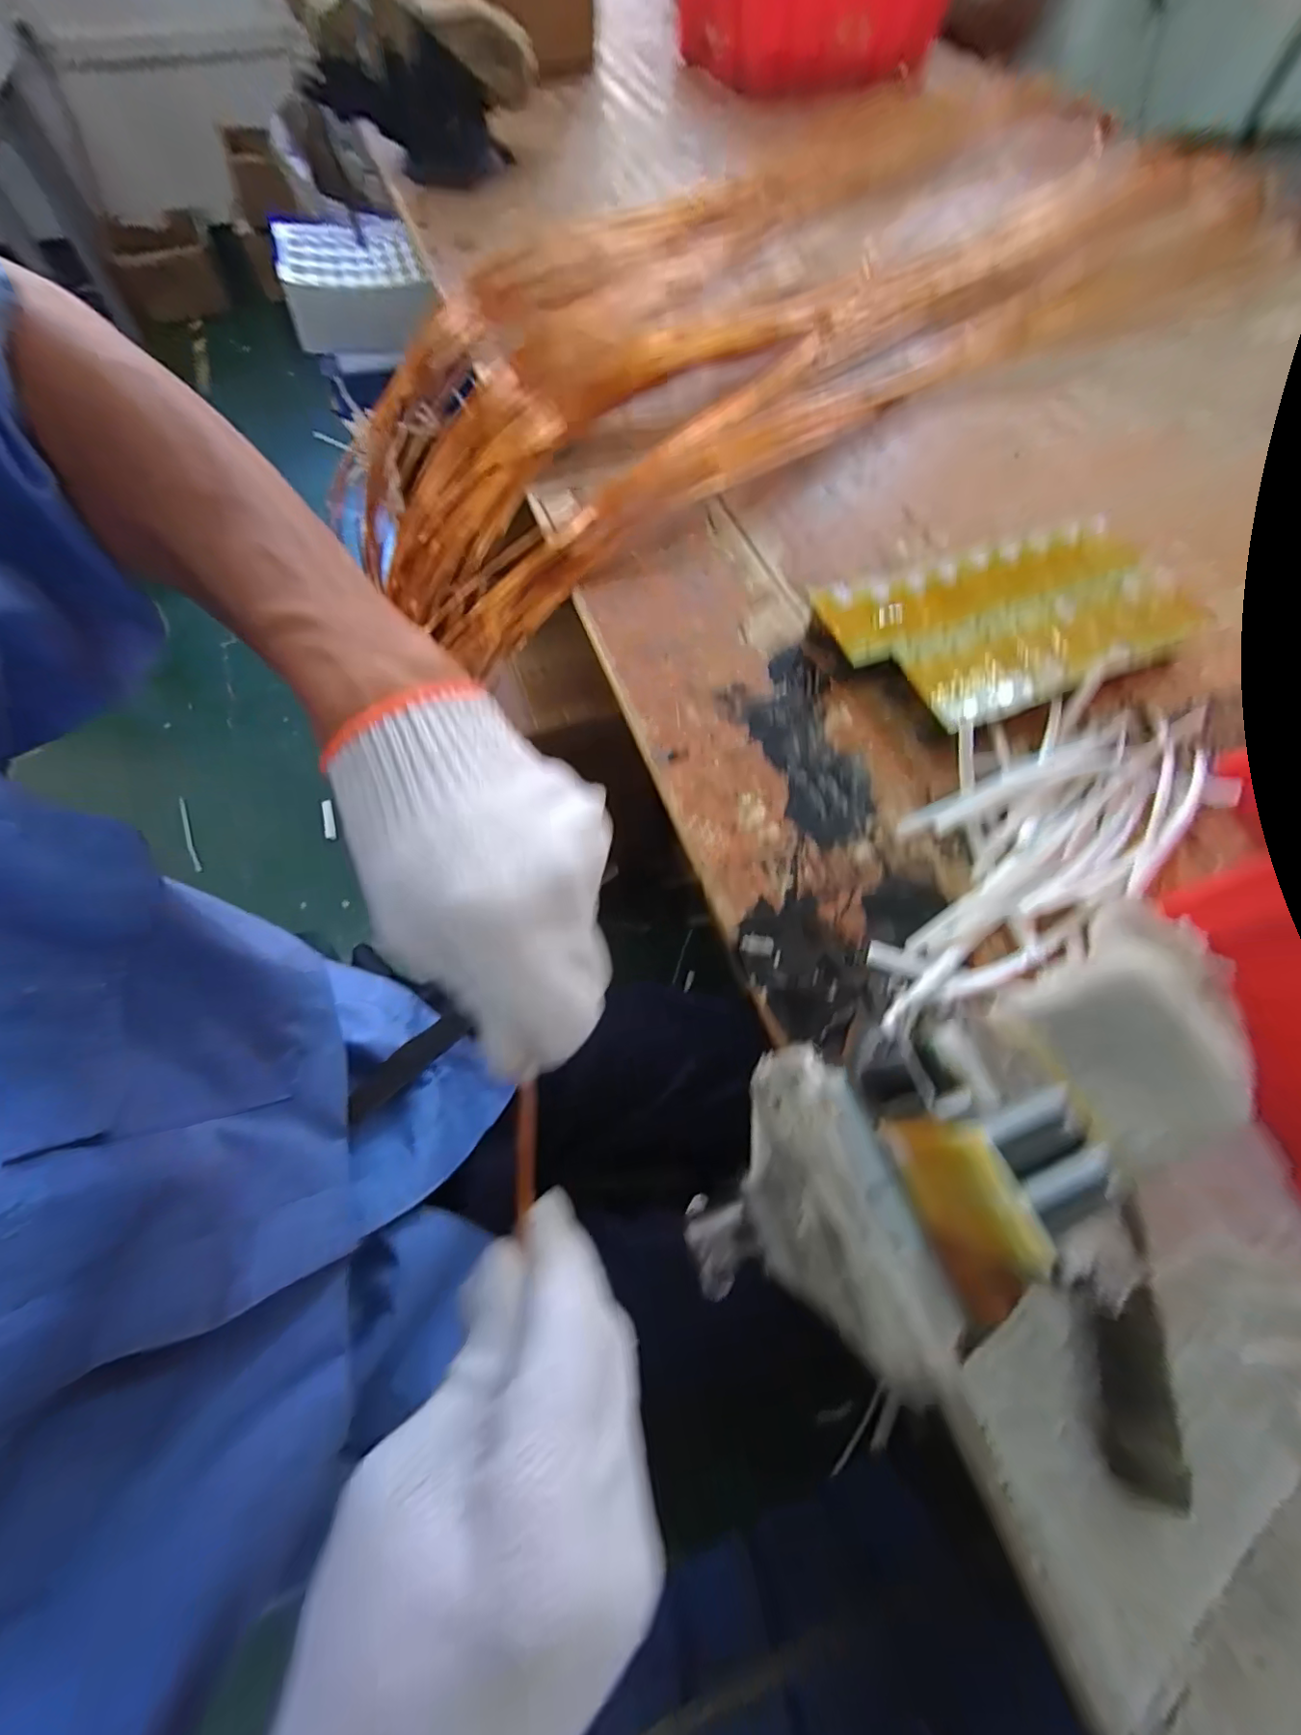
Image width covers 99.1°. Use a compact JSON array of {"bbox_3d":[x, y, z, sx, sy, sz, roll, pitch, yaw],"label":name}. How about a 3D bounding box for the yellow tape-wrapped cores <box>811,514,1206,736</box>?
[{"bbox_3d":[0.290,-0.195,0.442,0.282,0.026,0.153,-16,63,-9],"label":"yellow tape-wrapped cores"}]

